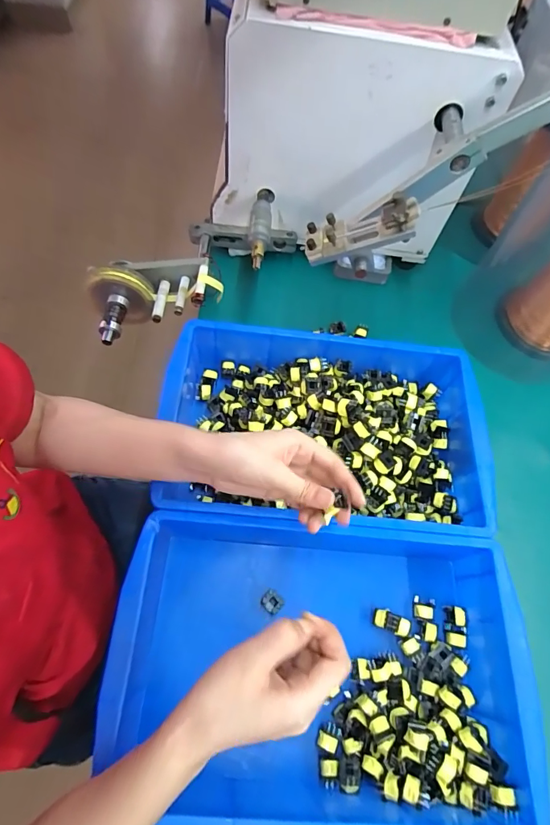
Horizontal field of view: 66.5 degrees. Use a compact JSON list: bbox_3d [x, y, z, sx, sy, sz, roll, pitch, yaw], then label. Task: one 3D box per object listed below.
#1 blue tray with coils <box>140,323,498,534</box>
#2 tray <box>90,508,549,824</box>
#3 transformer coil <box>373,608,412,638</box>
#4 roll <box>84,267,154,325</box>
[{"bbox_3d":[0.060,0.012,0.501,0.375,0.086,0.231,9,62,1],"label":"blue tray with coils"},{"bbox_3d":[0.048,0.234,0.410,0.379,0.094,0.237,5,62,-1],"label":"tray"},{"bbox_3d":[0.127,0.226,0.451,0.038,0.018,0.019,20,63,7],"label":"transformer coil"},{"bbox_3d":[-0.223,-0.165,0.601,0.093,0.081,0.019,24,44,-31],"label":"roll"}]

